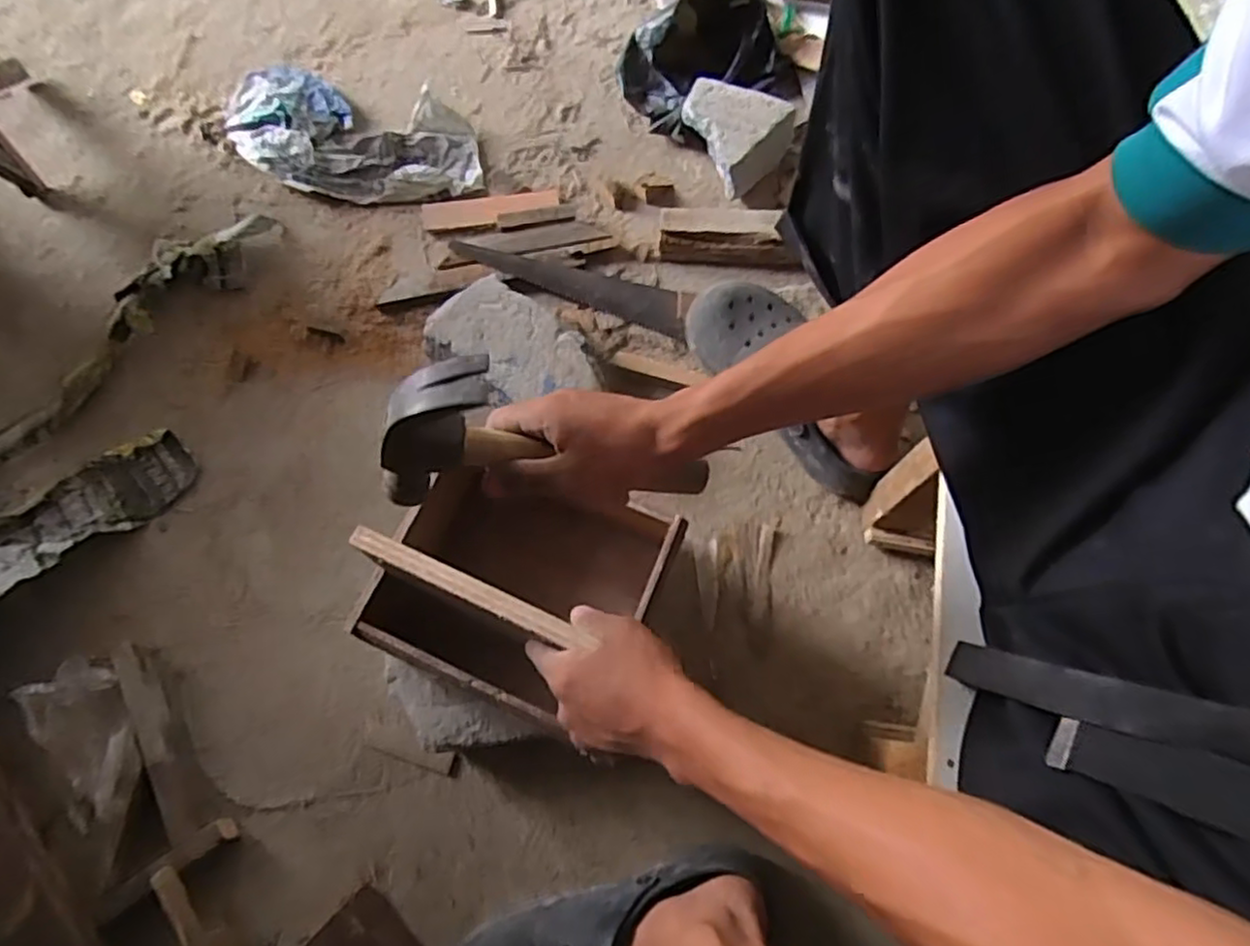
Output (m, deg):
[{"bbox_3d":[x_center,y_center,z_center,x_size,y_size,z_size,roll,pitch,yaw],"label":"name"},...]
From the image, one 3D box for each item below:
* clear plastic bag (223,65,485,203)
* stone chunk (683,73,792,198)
[{"bbox_3d":[-0.381,-0.458,0.921,0.391,0.052,0.181,20,73,9],"label":"clear plastic bag"},{"bbox_3d":[0.134,-0.432,0.880,0.128,0.074,0.128,33,75,13],"label":"stone chunk"}]

